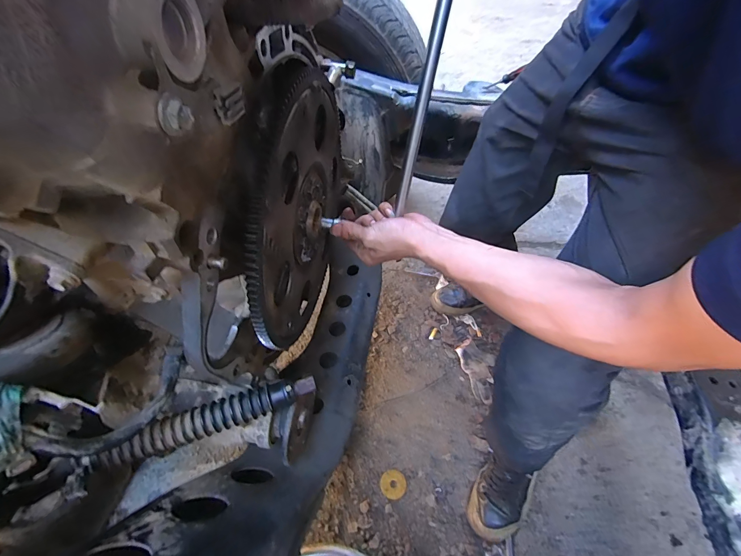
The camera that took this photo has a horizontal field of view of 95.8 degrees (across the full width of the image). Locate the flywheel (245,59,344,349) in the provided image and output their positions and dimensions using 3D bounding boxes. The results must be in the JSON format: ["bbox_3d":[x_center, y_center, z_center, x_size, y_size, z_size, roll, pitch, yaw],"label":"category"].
[{"bbox_3d":[-0.080,-0.079,0.406,0.038,0.291,0.310,6,52,3],"label":"flywheel"}]

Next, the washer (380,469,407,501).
[{"bbox_3d":[0.053,0.470,0.764,0.057,0.007,0.059,1,52,-1],"label":"washer"}]

